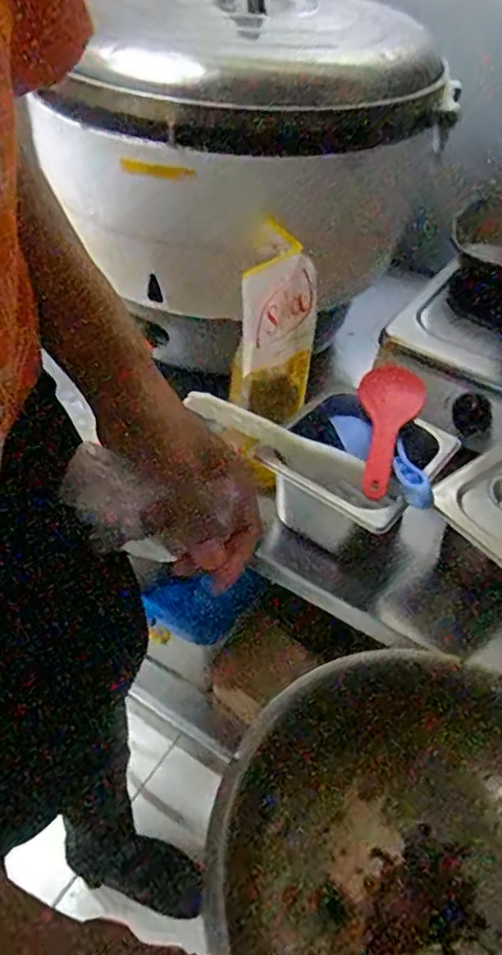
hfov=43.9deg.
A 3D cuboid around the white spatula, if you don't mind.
[{"bbox_3d":[0.026,-0.033,0.599,0.184,0.026,0.032,28,48,-3],"label":"white spatula"}]

